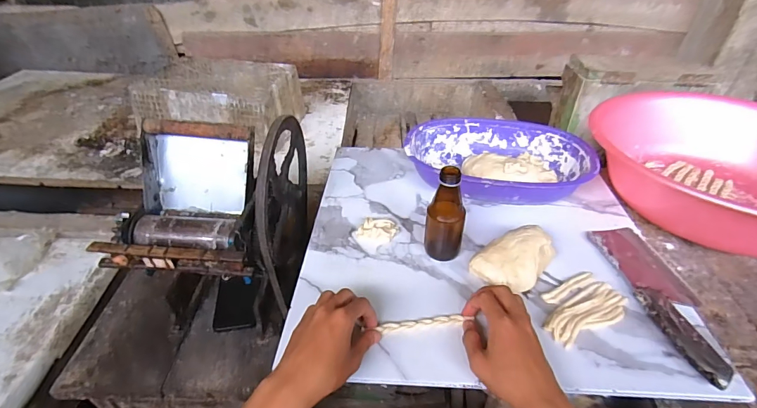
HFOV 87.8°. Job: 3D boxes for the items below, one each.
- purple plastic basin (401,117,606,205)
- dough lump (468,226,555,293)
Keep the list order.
[{"bbox_3d":[0.200,-0.069,0.687,0.293,0.075,0.207,4,36,4],"label":"purple plastic basin"},{"bbox_3d":[0.181,0.067,0.528,0.080,0.043,0.107,27,43,31],"label":"dough lump"}]

